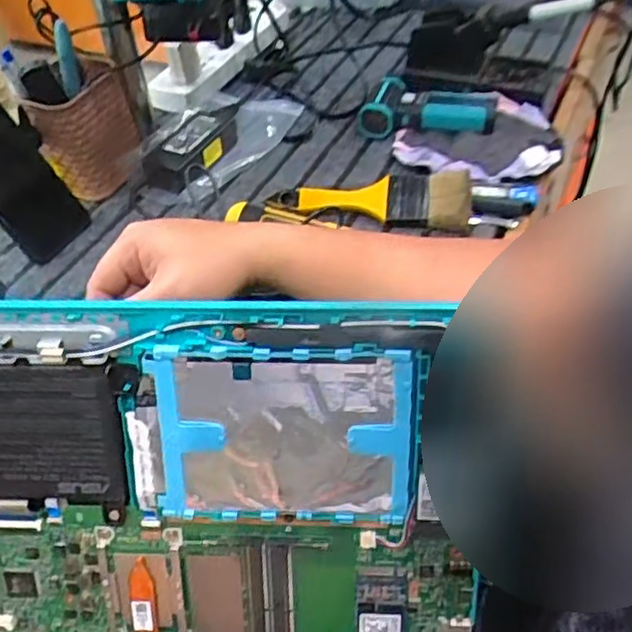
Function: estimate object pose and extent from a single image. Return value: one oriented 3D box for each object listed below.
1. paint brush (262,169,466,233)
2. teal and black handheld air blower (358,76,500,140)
[{"bbox_3d":[0.050,-0.105,0.611,0.178,0.032,0.048,-3,46,2],"label":"paint brush"},{"bbox_3d":[0.116,-0.218,0.690,0.139,0.037,0.058,3,47,7],"label":"teal and black handheld air blower"}]

